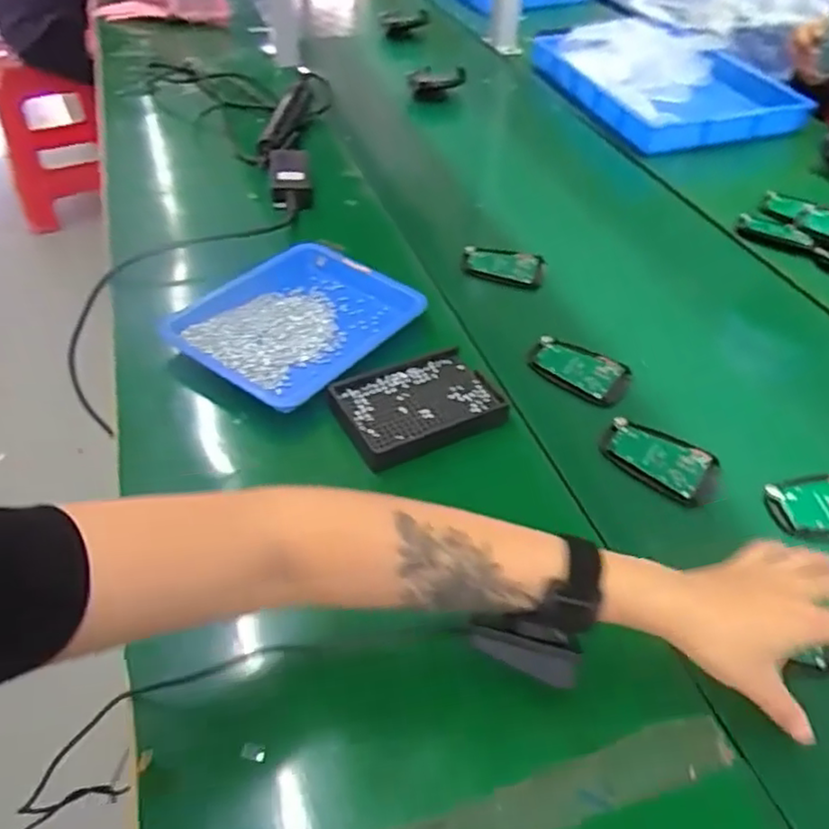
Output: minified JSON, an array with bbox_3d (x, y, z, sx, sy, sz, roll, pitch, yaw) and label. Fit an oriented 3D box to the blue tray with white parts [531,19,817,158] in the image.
[{"bbox_3d":[0.422,-0.582,1.125,0.343,0.060,0.420,-7,46,-9],"label":"blue tray with white parts"}]

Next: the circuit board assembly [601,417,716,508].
[{"bbox_3d":[0.212,0.039,0.568,0.098,0.015,0.061,28,51,23],"label":"circuit board assembly"}]

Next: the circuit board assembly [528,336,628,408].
[{"bbox_3d":[0.159,-0.042,0.645,0.098,0.014,0.060,23,49,20],"label":"circuit board assembly"}]

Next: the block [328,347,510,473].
[{"bbox_3d":[0.006,-0.008,0.577,0.139,0.018,0.103,-19,49,-20],"label":"block"}]

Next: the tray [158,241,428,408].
[{"bbox_3d":[-0.116,-0.097,0.653,0.171,0.027,0.220,28,51,23],"label":"tray"}]

